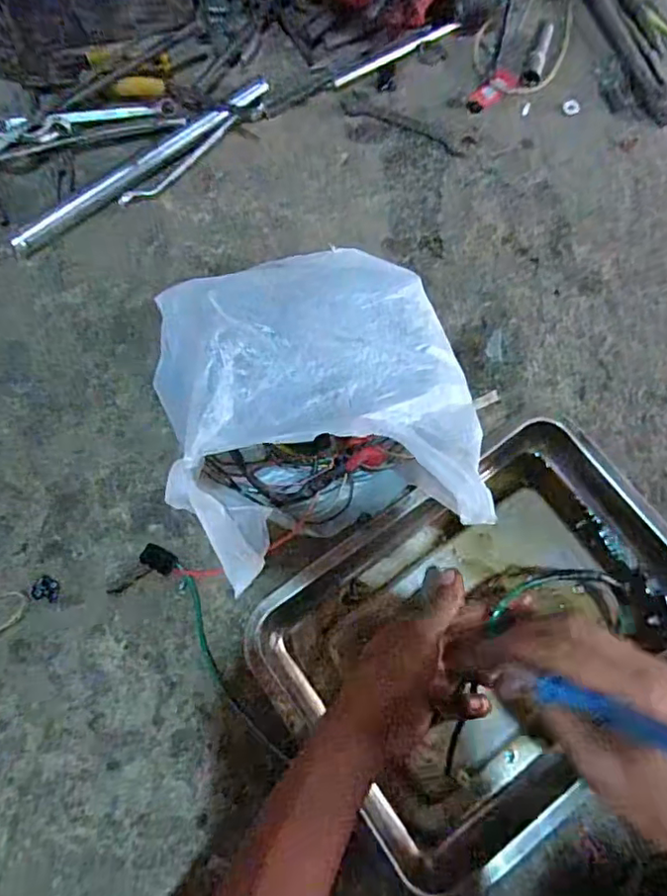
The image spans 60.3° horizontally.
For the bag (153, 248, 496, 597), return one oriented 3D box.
[{"bbox_3d":[-0.006,-0.046,0.497,0.247,0.148,0.277,-14,75,-2],"label":"bag"}]

